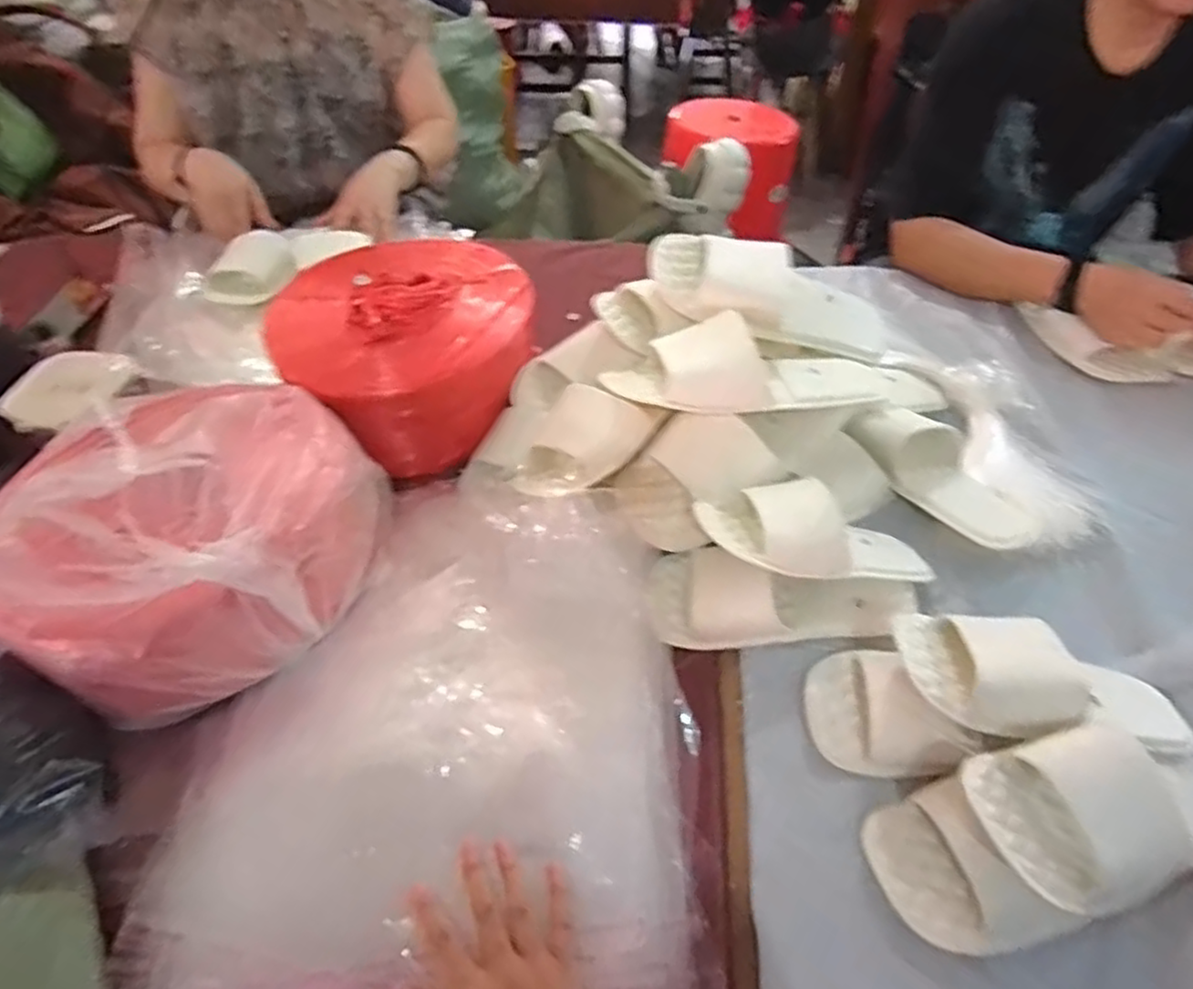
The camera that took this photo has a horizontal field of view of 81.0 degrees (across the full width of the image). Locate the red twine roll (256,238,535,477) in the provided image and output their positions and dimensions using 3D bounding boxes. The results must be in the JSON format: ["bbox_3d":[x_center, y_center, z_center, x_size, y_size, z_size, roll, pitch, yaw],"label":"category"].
[{"bbox_3d":[-0.200,-0.162,0.765,0.237,0.128,0.258,0,48,0],"label":"red twine roll"}]

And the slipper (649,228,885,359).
[{"bbox_3d":[0.180,-0.200,0.707,0.256,0.071,0.095,17,47,-9],"label":"slipper"}]

